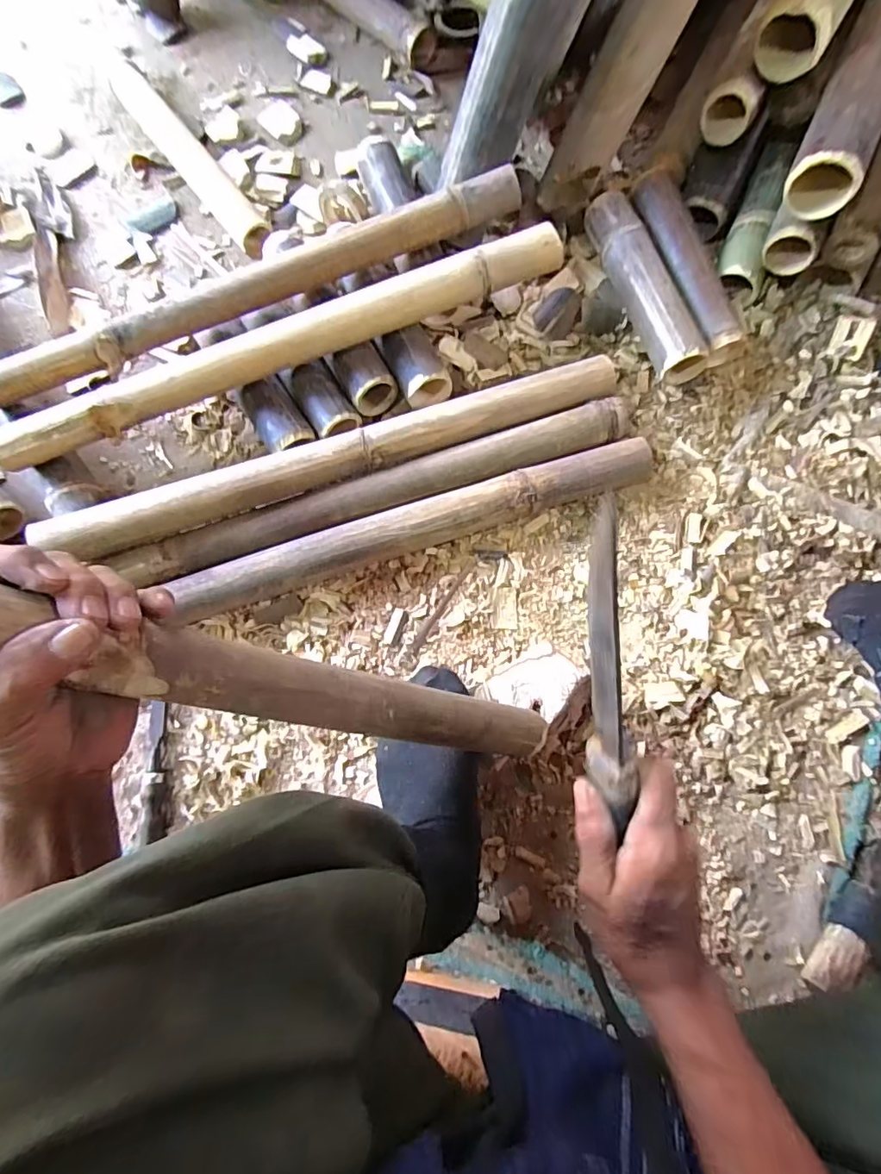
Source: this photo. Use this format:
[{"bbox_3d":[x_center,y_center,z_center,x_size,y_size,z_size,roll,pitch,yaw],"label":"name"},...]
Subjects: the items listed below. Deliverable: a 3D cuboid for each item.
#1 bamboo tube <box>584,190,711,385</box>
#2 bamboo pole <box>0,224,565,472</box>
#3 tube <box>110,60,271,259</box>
[{"bbox_3d":[0.247,-0.368,0.642,0.056,0.043,0.259,-18,79,-4],"label":"bamboo tube"},{"bbox_3d":[-0.178,-0.274,0.597,0.652,0.044,0.053,-21,79,-5],"label":"bamboo pole"},{"bbox_3d":[-0.347,-0.595,0.744,0.046,0.045,0.393,-37,80,-6],"label":"tube"}]

